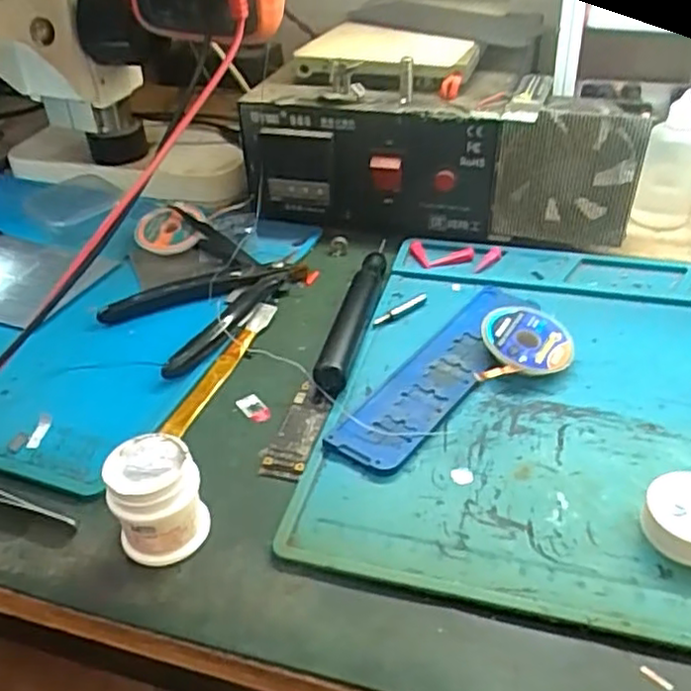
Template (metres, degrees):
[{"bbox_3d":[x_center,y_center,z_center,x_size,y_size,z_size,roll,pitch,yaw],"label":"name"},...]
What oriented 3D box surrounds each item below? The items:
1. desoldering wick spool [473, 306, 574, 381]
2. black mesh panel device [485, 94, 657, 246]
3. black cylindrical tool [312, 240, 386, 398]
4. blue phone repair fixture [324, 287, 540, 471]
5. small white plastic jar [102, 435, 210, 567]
[{"bbox_3d":[0.087,0.003,0.338,0.043,0.020,0.067,6,40,13],"label":"desoldering wick spool"},{"bbox_3d":[0.129,-0.097,0.409,0.079,0.085,0.023,5,39,11],"label":"black mesh panel device"},{"bbox_3d":[0.008,-0.023,0.379,0.015,0.018,0.132,7,40,14],"label":"black cylindrical tool"},{"bbox_3d":[0.049,0.011,0.345,0.040,0.005,0.146,25,47,31],"label":"blue phone repair fixture"},{"bbox_3d":[-0.072,0.060,0.269,0.033,0.039,0.029,-17,40,-16],"label":"small white plastic jar"}]

